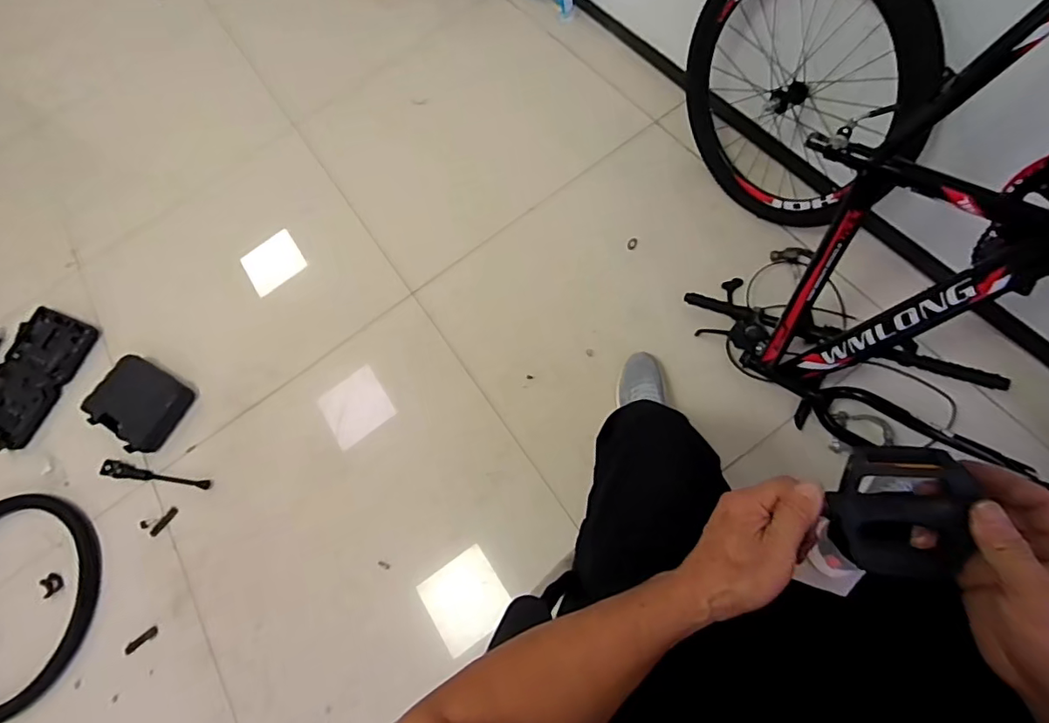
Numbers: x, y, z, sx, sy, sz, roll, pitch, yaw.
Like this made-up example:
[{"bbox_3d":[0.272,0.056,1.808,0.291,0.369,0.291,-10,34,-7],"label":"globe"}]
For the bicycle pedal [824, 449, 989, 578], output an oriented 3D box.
[{"bbox_3d":[0.273,0.109,0.378,0.081,0.048,0.089,0,68,3],"label":"bicycle pedal"}]

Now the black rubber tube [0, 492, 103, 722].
[{"bbox_3d":[-1.214,0.562,1.230,0.411,0.046,0.504,-22,67,2],"label":"black rubber tube"}]

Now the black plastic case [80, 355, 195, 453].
[{"bbox_3d":[-1.017,0.109,1.364,0.239,0.049,0.194,25,76,19],"label":"black plastic case"}]

